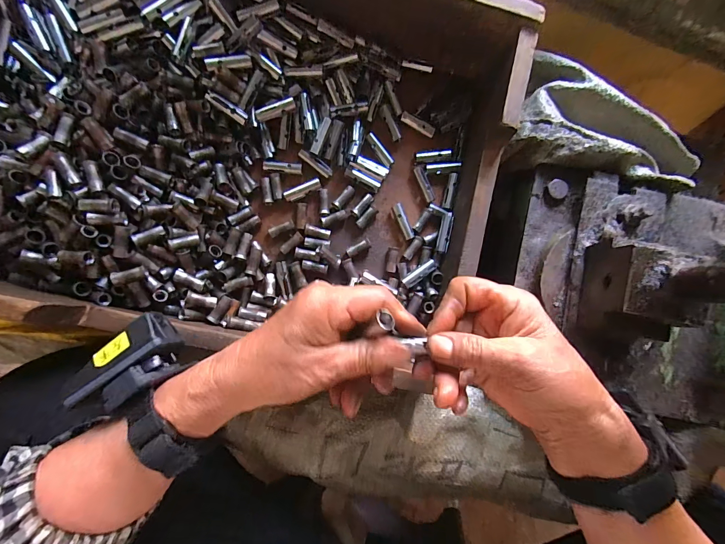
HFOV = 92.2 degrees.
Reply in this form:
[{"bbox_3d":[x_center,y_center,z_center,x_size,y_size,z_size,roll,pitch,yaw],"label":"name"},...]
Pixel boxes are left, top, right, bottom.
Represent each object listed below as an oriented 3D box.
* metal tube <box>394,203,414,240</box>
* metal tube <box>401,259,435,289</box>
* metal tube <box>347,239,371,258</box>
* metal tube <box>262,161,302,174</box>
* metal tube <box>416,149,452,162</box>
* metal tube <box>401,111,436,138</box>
[{"bbox_3d":[0.041,-0.050,0.349,0.008,0.008,0.038,-21,87,-9],"label":"metal tube"},{"bbox_3d":[0.055,0.002,0.339,0.037,0.014,0.011,-33,89,-9],"label":"metal tube"},{"bbox_3d":[-0.004,-0.024,0.344,0.025,0.008,0.009,-31,88,-9],"label":"metal tube"},{"bbox_3d":[-0.077,-0.101,0.336,0.036,0.006,0.010,3,84,-7],"label":"metal tube"},{"bbox_3d":[0.072,-0.117,0.350,0.036,0.007,0.009,-6,85,-8],"label":"metal tube"},{"bbox_3d":[0.056,-0.149,0.351,0.037,0.004,0.009,28,81,-3],"label":"metal tube"}]

